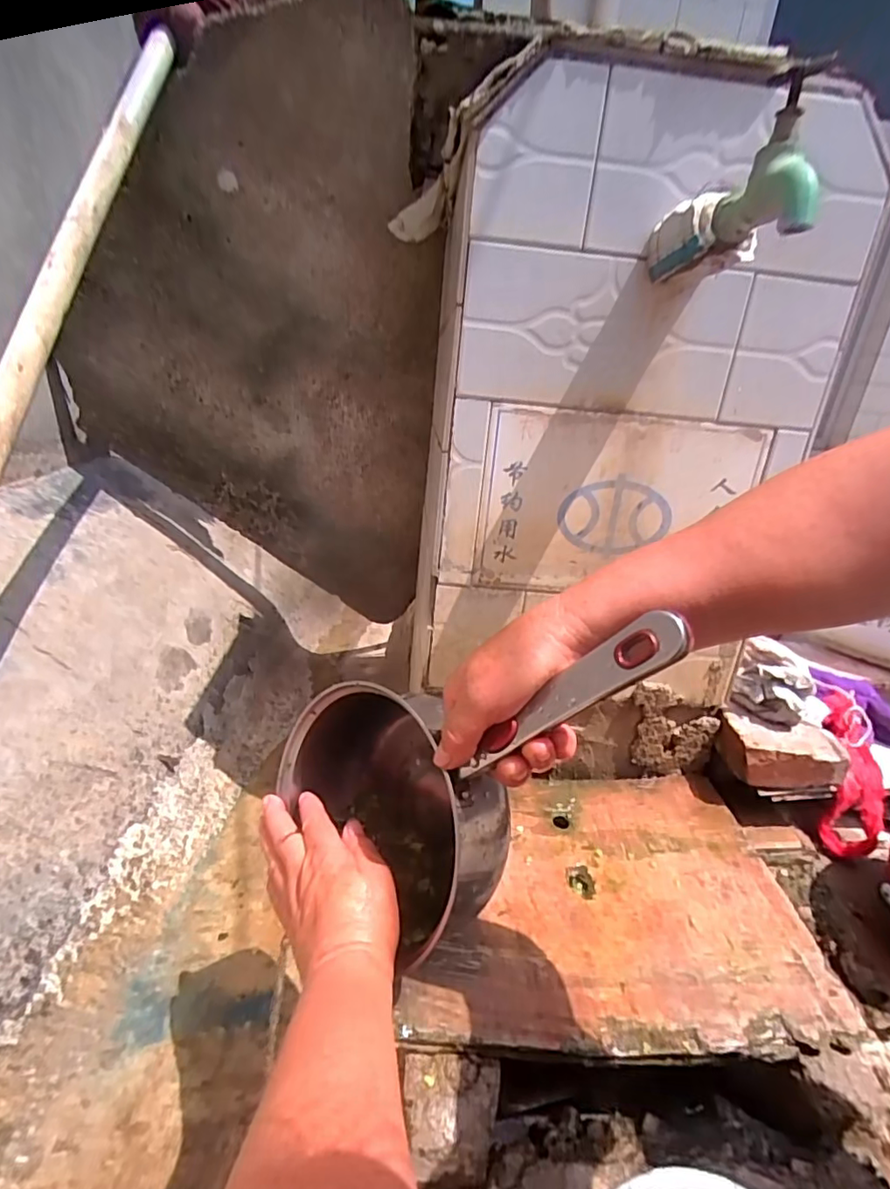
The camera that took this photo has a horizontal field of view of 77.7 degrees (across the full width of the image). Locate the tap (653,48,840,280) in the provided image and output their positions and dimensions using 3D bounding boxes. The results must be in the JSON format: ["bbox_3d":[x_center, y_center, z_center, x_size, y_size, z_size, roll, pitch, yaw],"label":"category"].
[{"bbox_3d":[0.210,-0.305,0.408,0.042,0.098,0.188,5,23,-3],"label":"tap"}]

